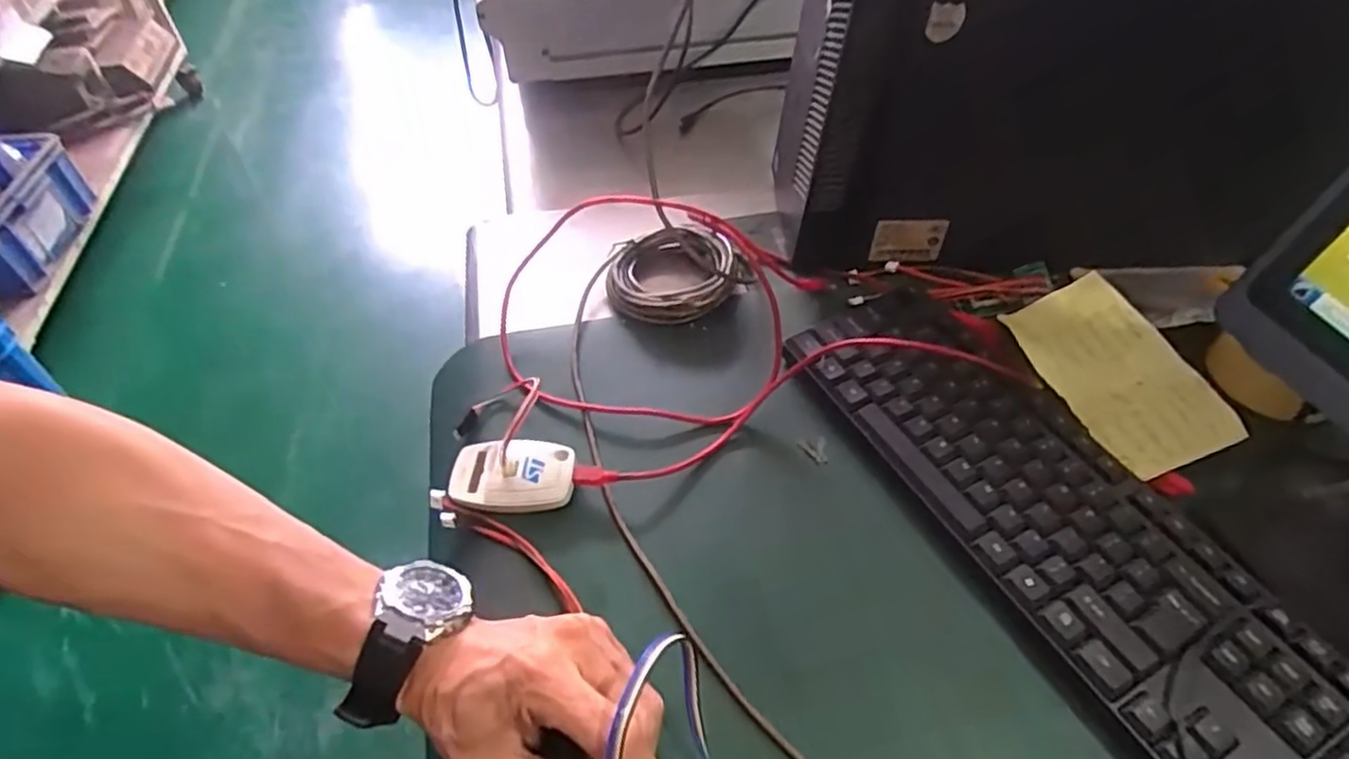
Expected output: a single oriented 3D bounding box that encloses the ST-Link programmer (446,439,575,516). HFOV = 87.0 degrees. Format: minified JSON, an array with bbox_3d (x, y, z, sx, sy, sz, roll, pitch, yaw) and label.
[{"bbox_3d":[-0.102,0.059,0.448,0.078,0.020,0.049,-3,50,-1],"label":"ST-Link programmer"}]

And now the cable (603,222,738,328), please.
[{"bbox_3d":[-0.001,-0.085,0.568,0.100,0.040,0.089,3,50,3],"label":"cable"}]

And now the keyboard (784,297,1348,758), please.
[{"bbox_3d":[0.230,0.087,0.398,0.131,0.031,0.410,-27,55,-16],"label":"keyboard"}]

